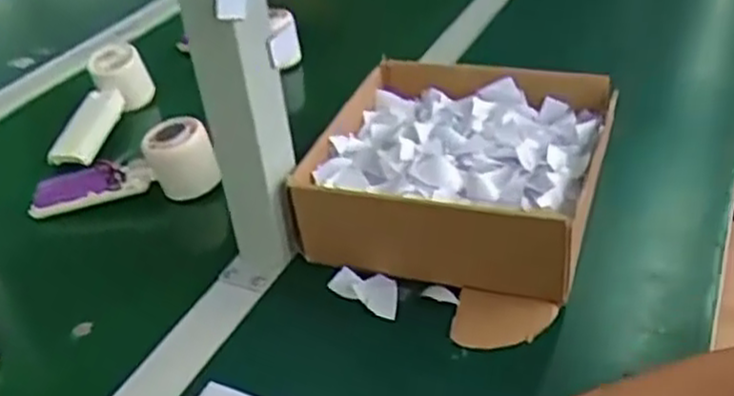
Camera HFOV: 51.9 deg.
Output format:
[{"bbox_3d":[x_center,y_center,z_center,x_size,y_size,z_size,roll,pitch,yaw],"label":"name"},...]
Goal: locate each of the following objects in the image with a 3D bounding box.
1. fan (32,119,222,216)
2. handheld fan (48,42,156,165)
[{"bbox_3d":[-0.213,-0.027,0.666,0.162,0.059,0.046,-8,35,-3],"label":"fan"},{"bbox_3d":[-0.278,-0.093,0.793,0.049,0.053,0.144,5,55,18],"label":"handheld fan"}]

